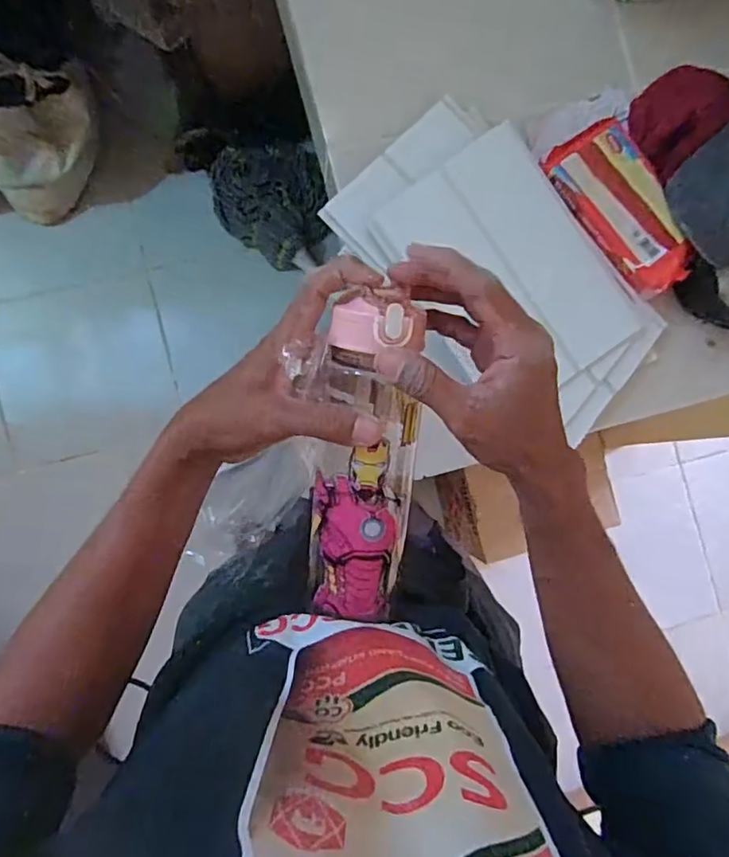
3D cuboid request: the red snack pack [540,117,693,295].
[{"bbox_3d":[0.300,-0.254,0.680,0.107,0.036,0.206,-29,89,-6],"label":"red snack pack"}]

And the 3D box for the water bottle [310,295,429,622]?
[{"bbox_3d":[-0.001,0.027,0.410,0.068,0.072,0.232,3,106,-5],"label":"water bottle"}]

